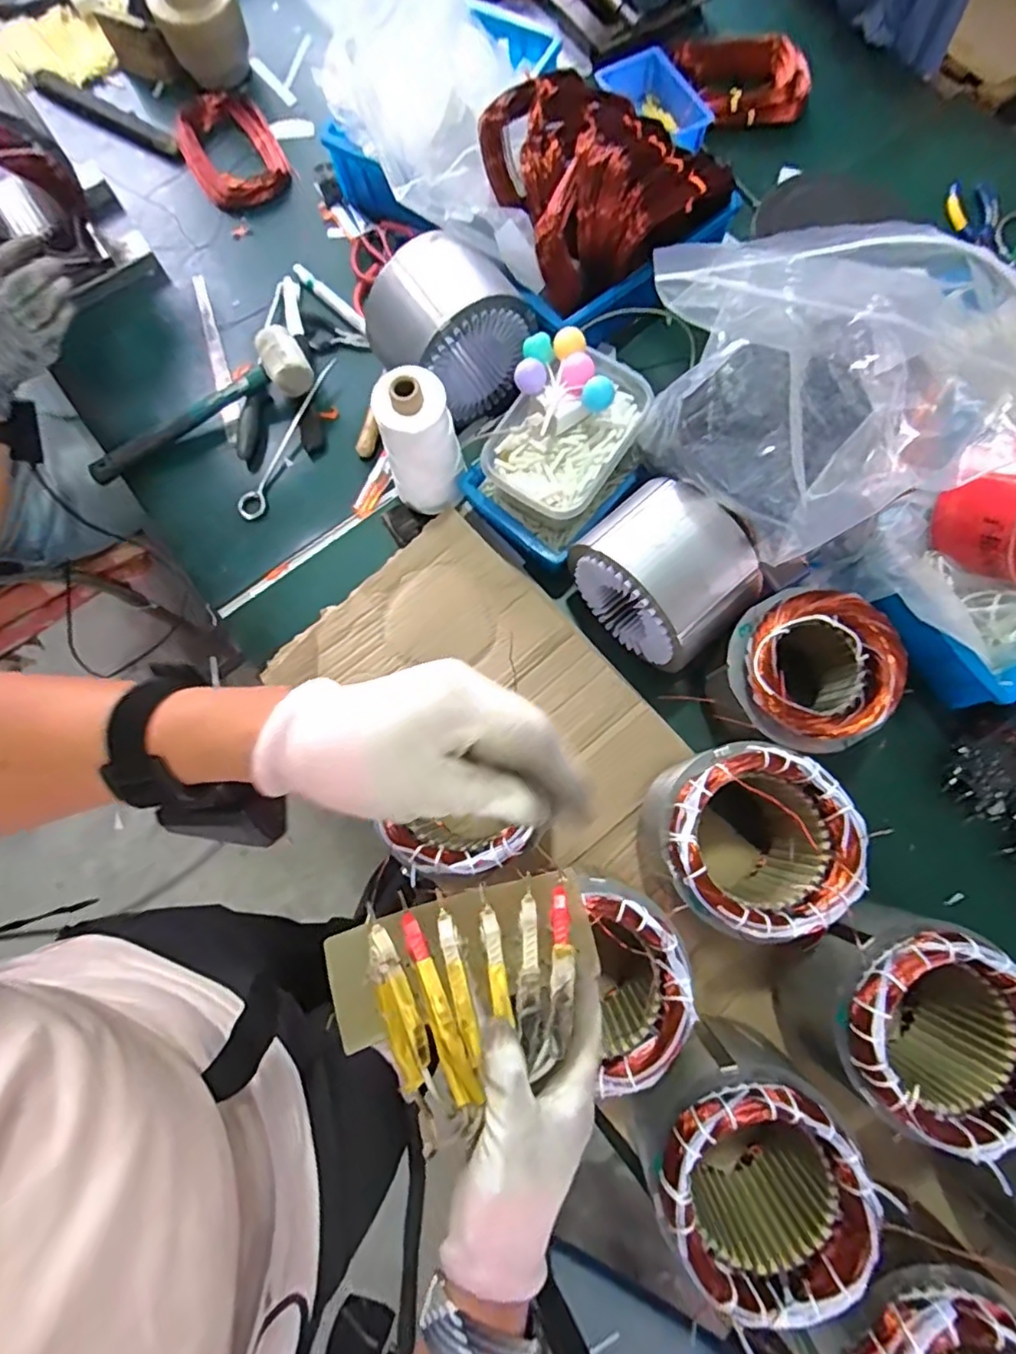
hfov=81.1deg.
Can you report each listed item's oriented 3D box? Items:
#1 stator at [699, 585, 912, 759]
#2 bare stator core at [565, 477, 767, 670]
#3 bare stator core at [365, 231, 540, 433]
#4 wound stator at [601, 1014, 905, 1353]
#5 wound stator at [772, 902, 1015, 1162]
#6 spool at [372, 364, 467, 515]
[{"bbox_3d":[0.271,0.001,0.566,0.128,0.137,0.139,0,77,1],"label":"stator"},{"bbox_3d":[0.148,-0.092,0.582,0.112,0.144,0.157,-42,80,-7],"label":"bare stator core"},{"bbox_3d":[-0.068,-0.372,0.645,0.137,0.161,0.119,-41,79,-7],"label":"bare stator core"},{"bbox_3d":[0.181,0.368,0.472,0.133,0.171,0.137,0,77,1],"label":"wound stator"},{"bbox_3d":[0.322,0.276,0.494,0.131,0.162,0.140,0,77,1],"label":"wound stator"},{"bbox_3d":[-0.087,-0.231,0.604,0.081,0.156,0.069,-17,77,-2],"label":"spool"}]

